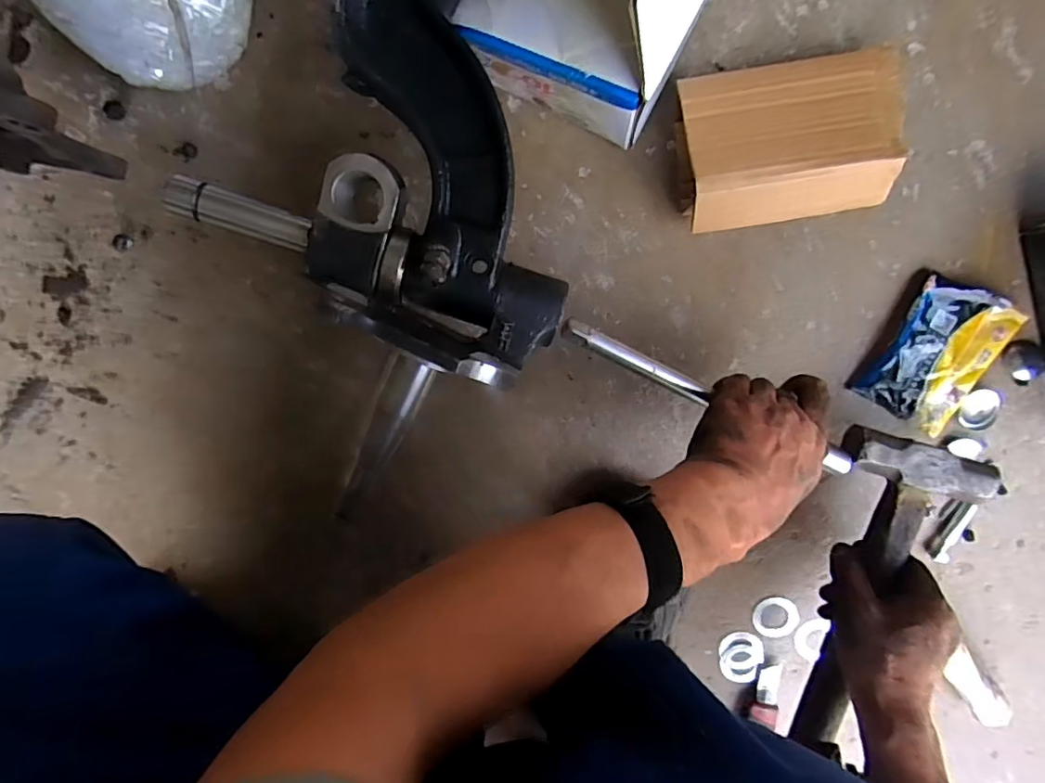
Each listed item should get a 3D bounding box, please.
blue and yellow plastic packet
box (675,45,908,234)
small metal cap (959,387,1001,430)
[{"bbox_3d":[0.344,-0.031,0.448,0.082,0.018,0.116,29,99,-3],"label":"blue and yellow plastic packet"},{"bbox_3d":[0.201,-0.190,0.415,0.157,0.046,0.114,-8,99,3],"label":"box"},{"bbox_3d":[0.387,0.015,0.458,0.035,0.011,0.037,0,99,2],"label":"small metal cap"}]

